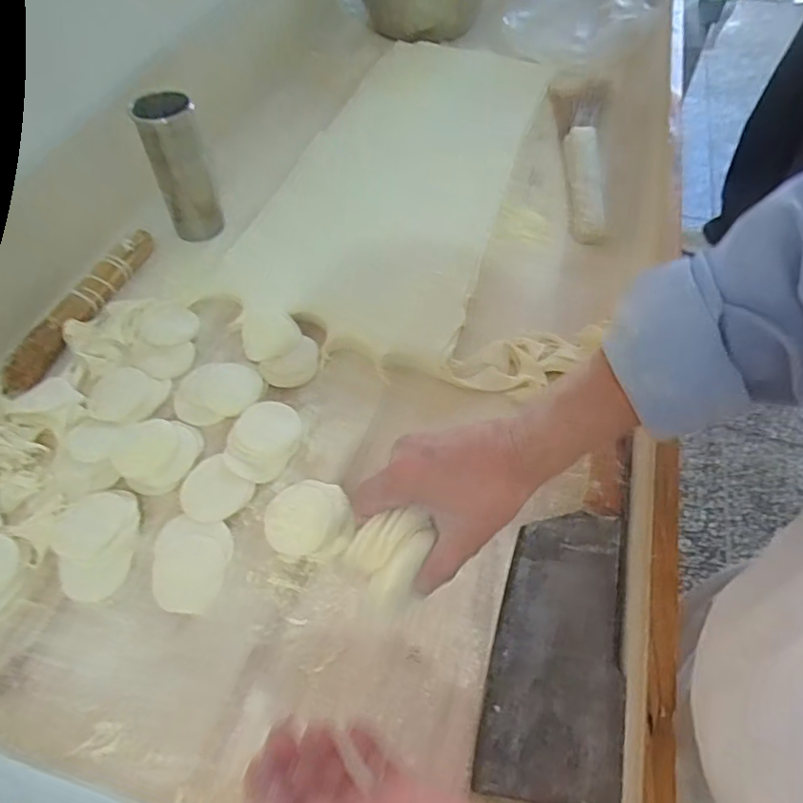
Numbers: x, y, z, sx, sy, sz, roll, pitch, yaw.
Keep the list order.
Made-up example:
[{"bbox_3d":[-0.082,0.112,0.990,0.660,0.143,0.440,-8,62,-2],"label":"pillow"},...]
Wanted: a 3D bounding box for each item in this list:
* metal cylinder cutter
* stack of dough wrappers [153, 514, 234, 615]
[{"bbox_3d":[-0.257,-0.271,0.668,0.065,0.152,0.071,0,56,0],"label":"metal cylinder cutter"},{"bbox_3d":[-0.172,0.130,0.460,0.063,0.009,0.073,7,55,4],"label":"stack of dough wrappers"}]

